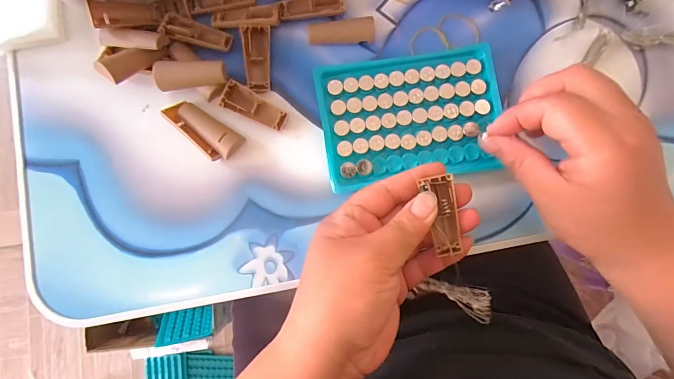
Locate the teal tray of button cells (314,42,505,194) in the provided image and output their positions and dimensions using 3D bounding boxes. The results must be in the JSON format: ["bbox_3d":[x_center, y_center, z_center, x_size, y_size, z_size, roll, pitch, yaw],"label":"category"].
[{"bbox_3d":[0.054,-0.055,0.269,0.129,0.008,0.093,-9,80,-1],"label":"teal tray of button cells"}]

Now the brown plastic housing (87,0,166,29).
[{"bbox_3d":[-0.150,-0.127,0.265,0.047,0.015,0.016,-14,79,-31],"label":"brown plastic housing"}]

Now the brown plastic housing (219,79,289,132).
[{"bbox_3d":[-0.060,-0.061,0.270,0.048,0.011,0.018,24,81,4],"label":"brown plastic housing"}]

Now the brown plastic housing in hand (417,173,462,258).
[{"bbox_3d":[0.065,0.016,0.228,0.018,0.007,0.047,-10,97,-1],"label":"brown plastic housing in hand"}]

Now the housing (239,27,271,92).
[{"bbox_3d":[-0.059,-0.097,0.272,0.020,0.007,0.049,-3,80,0],"label":"housing"}]

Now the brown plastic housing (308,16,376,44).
[{"bbox_3d":[0.004,-0.119,0.279,0.050,0.008,0.016,-7,80,-1],"label":"brown plastic housing"}]

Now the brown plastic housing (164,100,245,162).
[{"bbox_3d":[-0.095,-0.043,0.265,0.053,0.016,0.025,38,82,6],"label":"brown plastic housing"}]

